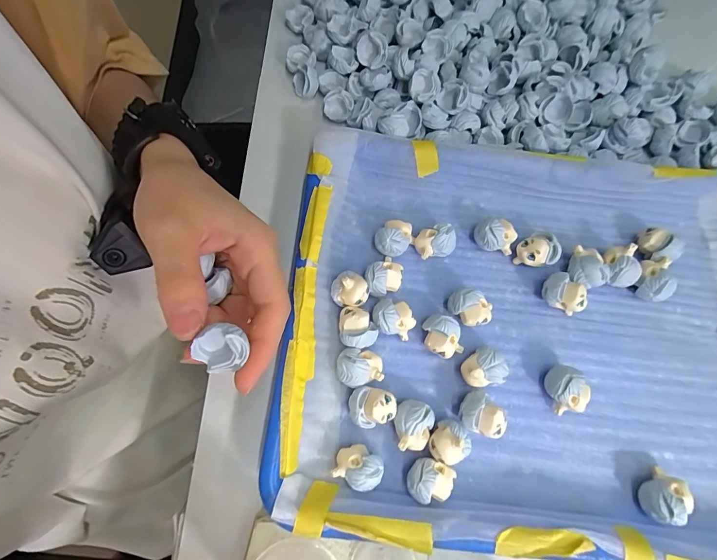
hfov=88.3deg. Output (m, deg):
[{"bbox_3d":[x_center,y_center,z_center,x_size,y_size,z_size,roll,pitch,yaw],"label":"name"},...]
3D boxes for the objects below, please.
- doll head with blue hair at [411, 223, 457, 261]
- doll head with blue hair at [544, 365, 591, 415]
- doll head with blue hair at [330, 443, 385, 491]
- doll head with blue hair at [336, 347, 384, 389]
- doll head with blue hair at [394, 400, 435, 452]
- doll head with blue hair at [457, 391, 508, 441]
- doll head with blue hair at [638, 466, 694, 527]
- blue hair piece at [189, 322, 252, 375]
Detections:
[{"bbox_3d":[0.053,-0.026,0.258,0.027,0.023,0.018,-10,74,-4],"label":"doll head with blue hair"},{"bbox_3d":[0.131,0.069,0.232,0.020,0.023,0.027,-18,75,-6],"label":"doll head with blue hair"},{"bbox_3d":[0.000,0.111,0.219,0.027,0.022,0.023,31,75,8],"label":"doll head with blue hair"},{"bbox_3d":[0.001,0.056,0.234,0.029,0.022,0.023,12,74,2],"label":"doll head with blue hair"},{"bbox_3d":[0.033,0.089,0.226,0.022,0.022,0.028,18,74,4],"label":"doll head with blue hair"},{"bbox_3d":[0.076,0.083,0.229,0.026,0.022,0.023,23,74,6],"label":"doll head with blue hair"},{"bbox_3d":[0.182,0.130,0.218,0.025,0.021,0.022,-36,77,-11],"label":"doll head with blue hair"},{"bbox_3d":[-0.061,0.031,0.165,0.023,0.019,0.019,-40,77,-12],"label":"blue hair piece"}]

